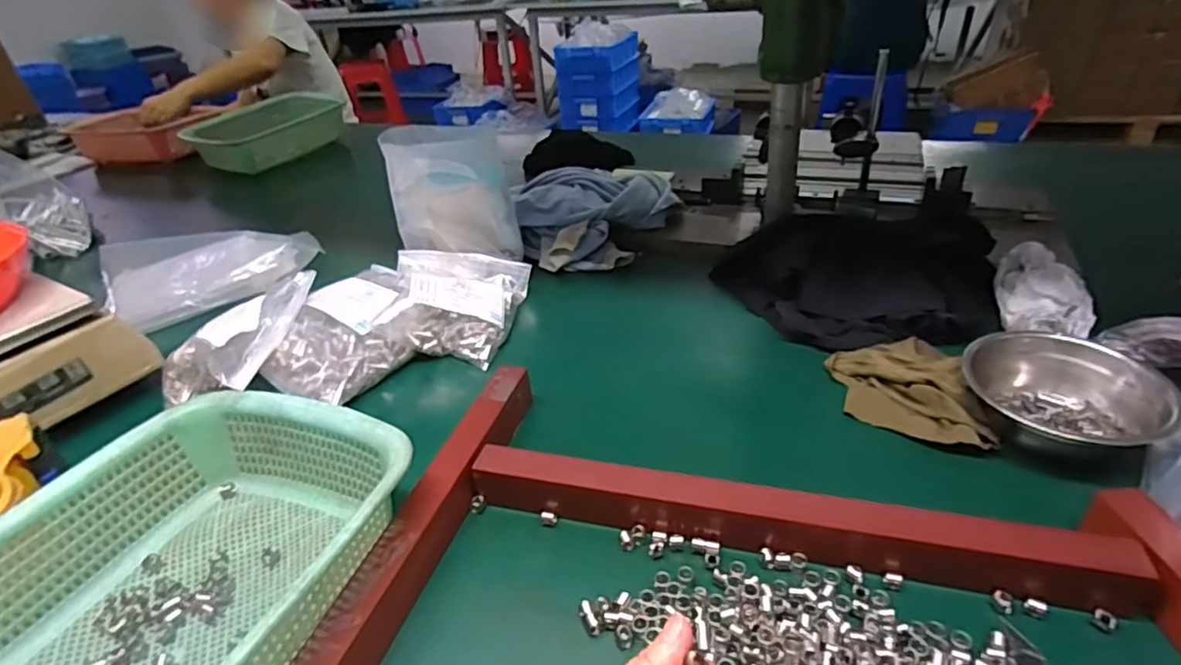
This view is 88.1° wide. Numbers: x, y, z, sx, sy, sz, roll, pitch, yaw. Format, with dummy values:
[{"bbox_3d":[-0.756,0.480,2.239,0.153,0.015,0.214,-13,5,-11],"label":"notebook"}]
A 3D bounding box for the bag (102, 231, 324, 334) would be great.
[{"bbox_3d":[-0.478,-0.091,0.788,0.248,0.062,0.159,-27,39,-28],"label":"bag"}]

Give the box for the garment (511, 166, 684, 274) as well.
[{"bbox_3d":[0.006,-0.158,0.800,0.211,0.075,0.187,-11,34,-7],"label":"garment"}]

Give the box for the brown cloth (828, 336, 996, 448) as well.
[{"bbox_3d":[0.256,0.041,0.499,0.099,0.030,0.132,1,35,11],"label":"brown cloth"}]

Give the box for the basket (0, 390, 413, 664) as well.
[{"bbox_3d":[-0.249,0.157,0.343,0.215,0.088,0.289,9,37,21],"label":"basket"}]

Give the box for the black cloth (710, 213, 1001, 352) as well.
[{"bbox_3d":[0.262,-0.057,0.610,0.265,0.071,0.169,2,35,13],"label":"black cloth"}]

